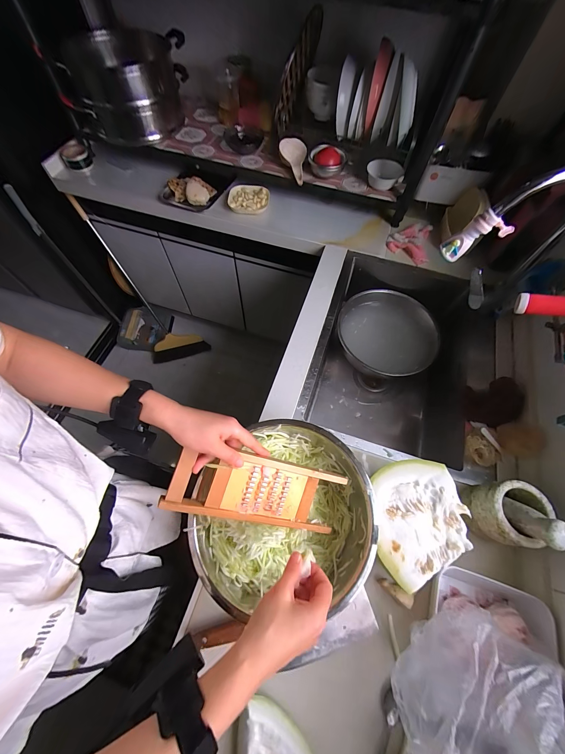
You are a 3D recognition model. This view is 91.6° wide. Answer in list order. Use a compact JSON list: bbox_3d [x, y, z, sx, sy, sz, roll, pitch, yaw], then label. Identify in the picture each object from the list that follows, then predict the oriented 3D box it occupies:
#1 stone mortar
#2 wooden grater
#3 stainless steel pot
[{"bbox_3d":[0.396,0.245,0.502,0.093,0.106,0.097,0,63,0],"label":"stone mortar"},{"bbox_3d":[-0.032,0.168,0.413,0.256,0.016,0.095,21,85,-21],"label":"wooden grater"},{"bbox_3d":[-0.483,-0.910,0.871,0.331,0.202,0.235,4,63,2],"label":"stainless steel pot"}]

